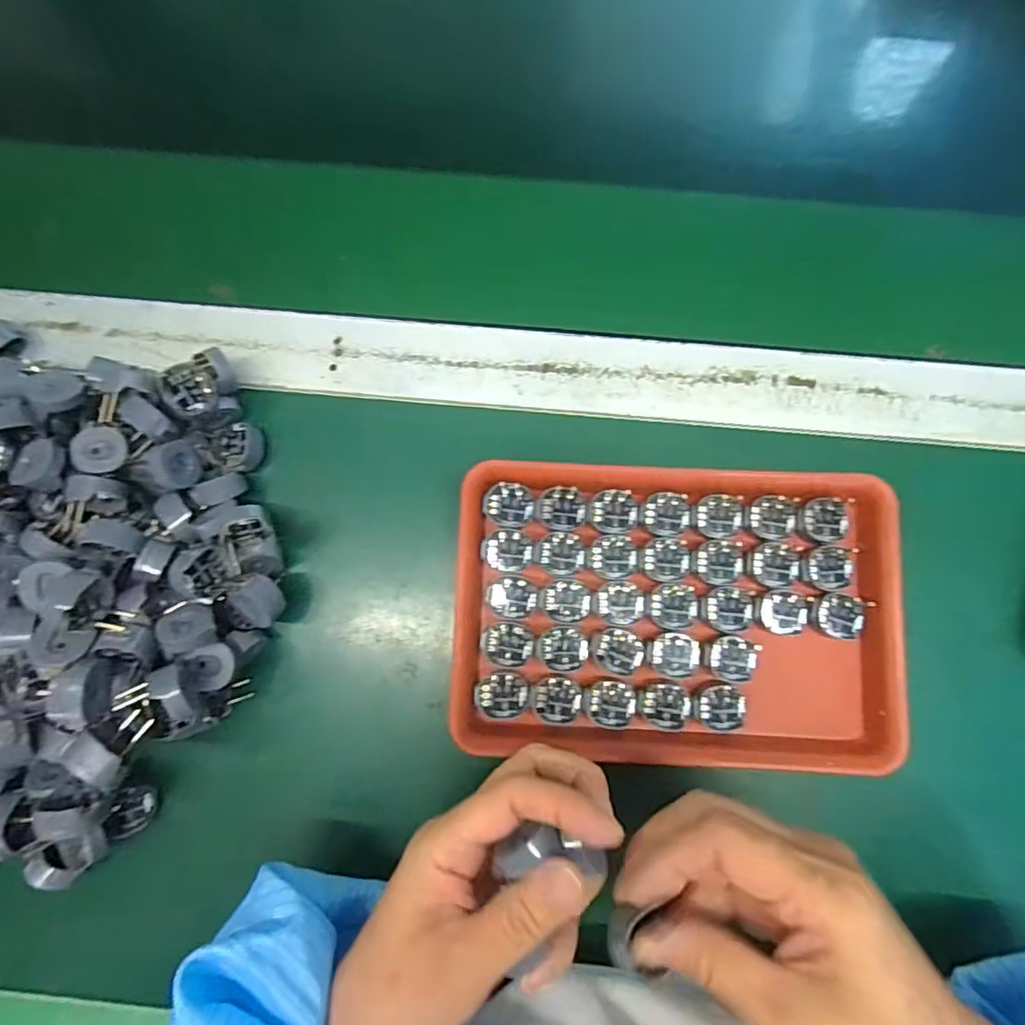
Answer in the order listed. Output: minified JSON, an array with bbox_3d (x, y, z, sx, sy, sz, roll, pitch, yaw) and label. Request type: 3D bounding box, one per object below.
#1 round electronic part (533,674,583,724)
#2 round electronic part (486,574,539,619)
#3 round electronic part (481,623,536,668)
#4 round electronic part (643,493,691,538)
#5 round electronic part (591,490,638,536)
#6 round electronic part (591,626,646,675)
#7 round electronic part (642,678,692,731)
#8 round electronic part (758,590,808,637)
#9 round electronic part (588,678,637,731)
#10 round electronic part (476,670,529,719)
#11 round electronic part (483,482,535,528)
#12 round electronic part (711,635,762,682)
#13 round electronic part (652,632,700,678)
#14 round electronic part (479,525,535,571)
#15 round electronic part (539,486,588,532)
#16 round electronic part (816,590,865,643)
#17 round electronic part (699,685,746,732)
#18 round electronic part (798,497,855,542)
[{"bbox_3d":[0.025,0.102,0.313,0.026,0.004,0.025,0,81,0],"label":"round electronic part"},{"bbox_3d":[0.000,0.047,0.320,0.028,0.004,0.023,3,80,0],"label":"round electronic part"},{"bbox_3d":[-0.002,0.073,0.316,0.029,0.004,0.024,4,81,0],"label":"round electronic part"},{"bbox_3d":[0.088,0.001,0.325,0.026,0.004,0.025,0,81,0],"label":"round electronic part"},{"bbox_3d":[0.058,0.000,0.327,0.026,0.004,0.024,0,81,0],"label":"round electronic part"},{"bbox_3d":[0.059,0.076,0.316,0.027,0.004,0.024,19,81,3],"label":"round electronic part"},{"bbox_3d":[0.083,0.105,0.312,0.025,0.004,0.025,0,81,0],"label":"round electronic part"},{"bbox_3d":[0.149,0.056,0.319,0.027,0.005,0.024,4,81,0],"label":"round electronic part"},{"bbox_3d":[0.054,0.105,0.313,0.025,0.004,0.026,0,81,0],"label":"round electronic part"},{"bbox_3d":[-0.005,0.100,0.314,0.028,0.004,0.025,4,81,0],"label":"round electronic part"},{"bbox_3d":[-0.002,-0.005,0.324,0.028,0.006,0.025,15,81,2],"label":"round electronic part"},{"bbox_3d":[0.121,0.080,0.314,0.025,0.004,0.023,0,81,0],"label":"round electronic part"},{"bbox_3d":[0.090,0.078,0.314,0.025,0.004,0.022,4,81,0],"label":"round electronic part"},{"bbox_3d":[-0.003,0.021,0.324,0.028,0.004,0.024,3,80,0],"label":"round electronic part"},{"bbox_3d":[0.029,-0.002,0.325,0.027,0.004,0.024,3,80,0],"label":"round electronic part"},{"bbox_3d":[0.181,0.057,0.316,0.028,0.008,0.025,-7,81,-2],"label":"round electronic part"},{"bbox_3d":[0.114,0.106,0.311,0.025,0.004,0.023,0,81,0],"label":"round electronic part"},{"bbox_3d":[0.176,0.004,0.324,0.029,0.005,0.025,6,81,1],"label":"round electronic part"}]

